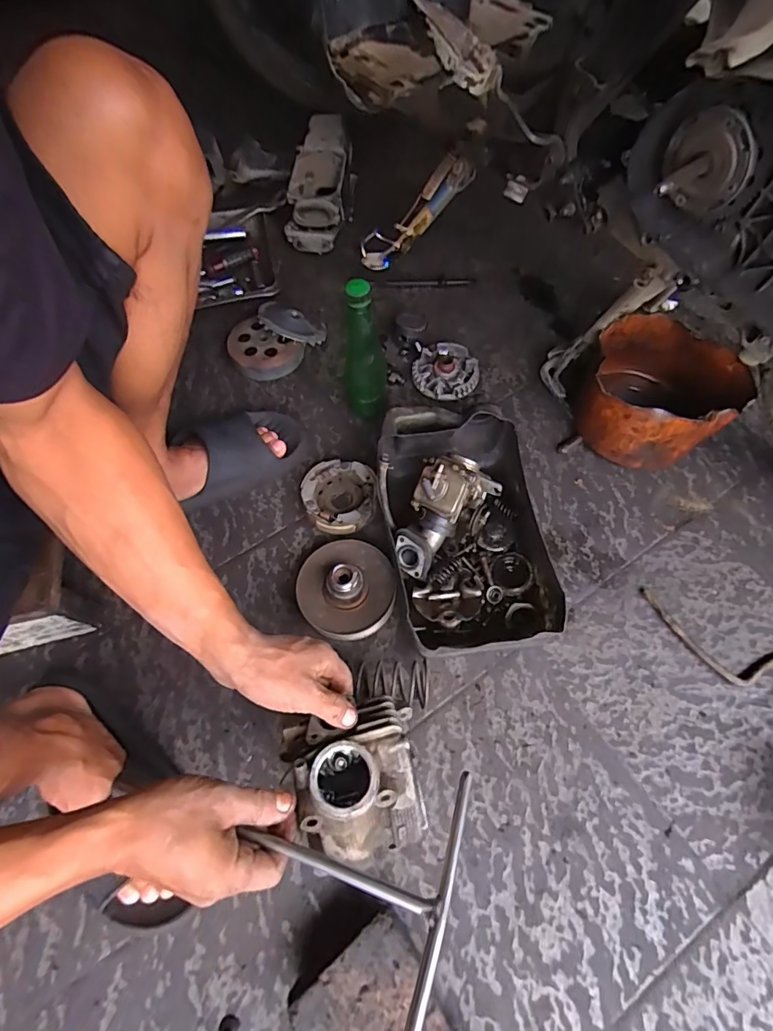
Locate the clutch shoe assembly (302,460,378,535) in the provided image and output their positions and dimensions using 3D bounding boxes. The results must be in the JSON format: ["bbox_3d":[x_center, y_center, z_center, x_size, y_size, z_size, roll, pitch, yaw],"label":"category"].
[{"bbox_3d":[-0.061,-0.025,0.660,0.098,0.030,0.102,0,64,1],"label":"clutch shoe assembly"}]

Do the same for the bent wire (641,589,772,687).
[{"bbox_3d":[0.402,0.154,0.566,0.209,0.011,0.076,19,66,10],"label":"bent wire"}]

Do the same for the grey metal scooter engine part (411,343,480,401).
[{"bbox_3d":[0.092,-0.222,0.758,0.100,0.027,0.098,0,64,1],"label":"grey metal scooter engine part"}]

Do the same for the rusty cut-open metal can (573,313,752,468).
[{"bbox_3d":[0.358,-0.158,0.670,0.185,0.118,0.171,0,64,1],"label":"rusty cut-open metal can"}]

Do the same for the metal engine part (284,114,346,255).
[{"bbox_3d":[-0.130,-0.634,0.921,0.098,0.063,0.329,-1,64,1],"label":"metal engine part"}]

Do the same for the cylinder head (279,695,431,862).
[{"bbox_3d":[-0.033,0.230,0.432,0.120,0.065,0.128,-16,65,-7],"label":"cylinder head"}]

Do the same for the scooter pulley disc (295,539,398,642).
[{"bbox_3d":[-0.049,0.083,0.588,0.117,0.064,0.117,0,64,1],"label":"scooter pulley disc"}]

